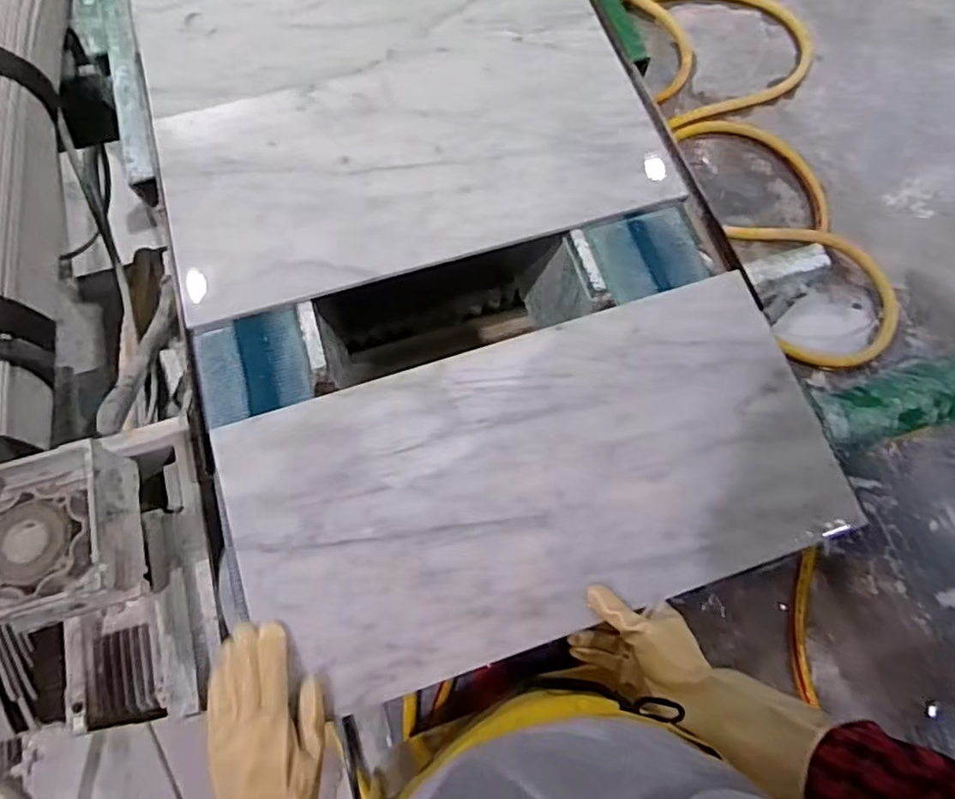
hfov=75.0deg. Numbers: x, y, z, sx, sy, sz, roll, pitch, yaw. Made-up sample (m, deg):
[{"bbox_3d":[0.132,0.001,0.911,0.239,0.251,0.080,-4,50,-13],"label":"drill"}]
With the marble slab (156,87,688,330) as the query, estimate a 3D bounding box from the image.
[{"bbox_3d":[-0.076,-0.294,0.767,0.587,0.018,0.297,-15,72,-5],"label":"marble slab"}]

